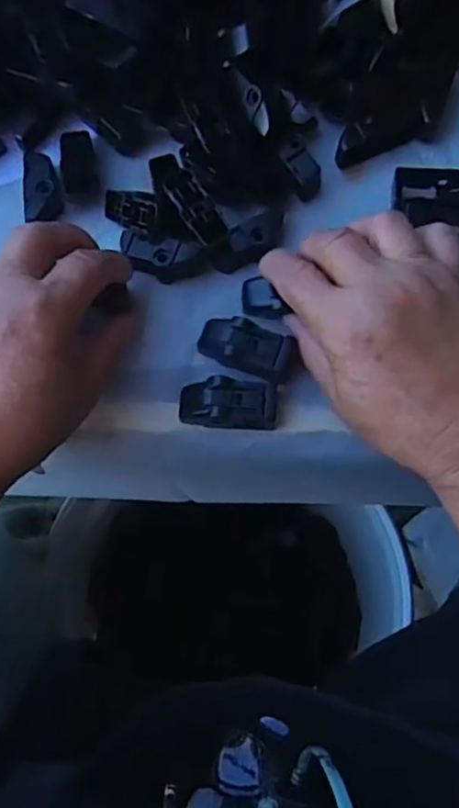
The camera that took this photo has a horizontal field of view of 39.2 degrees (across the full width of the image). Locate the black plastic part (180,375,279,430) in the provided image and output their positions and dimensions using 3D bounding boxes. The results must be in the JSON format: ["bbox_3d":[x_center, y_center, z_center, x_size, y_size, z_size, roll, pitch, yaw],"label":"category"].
[{"bbox_3d":[-0.001,0.000,0.327,0.049,0.012,0.024,6,73,3],"label":"black plastic part"}]

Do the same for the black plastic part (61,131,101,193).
[{"bbox_3d":[-0.087,-0.140,0.374,0.018,0.009,0.040,-10,73,-2],"label":"black plastic part"}]

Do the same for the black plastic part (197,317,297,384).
[{"bbox_3d":[0.009,-0.029,0.337,0.050,0.016,0.025,22,74,8],"label":"black plastic part"}]

